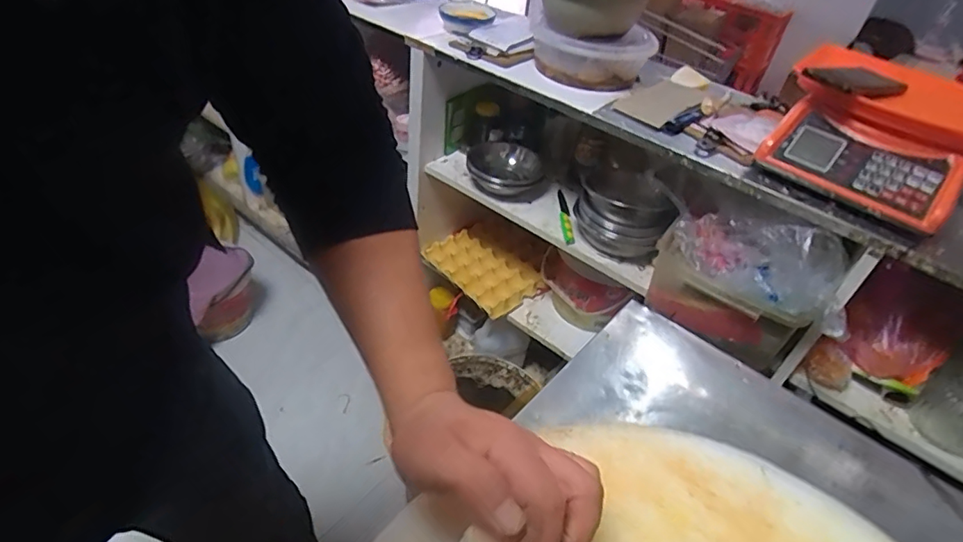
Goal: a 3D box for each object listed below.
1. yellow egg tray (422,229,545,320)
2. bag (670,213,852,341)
[{"bbox_3d":[0.004,-0.004,1.354,0.195,0.048,0.271,-28,52,-35],"label":"yellow egg tray"},{"bbox_3d":[0.410,-0.024,0.800,0.097,0.143,0.290,-13,24,-23],"label":"bag"}]

